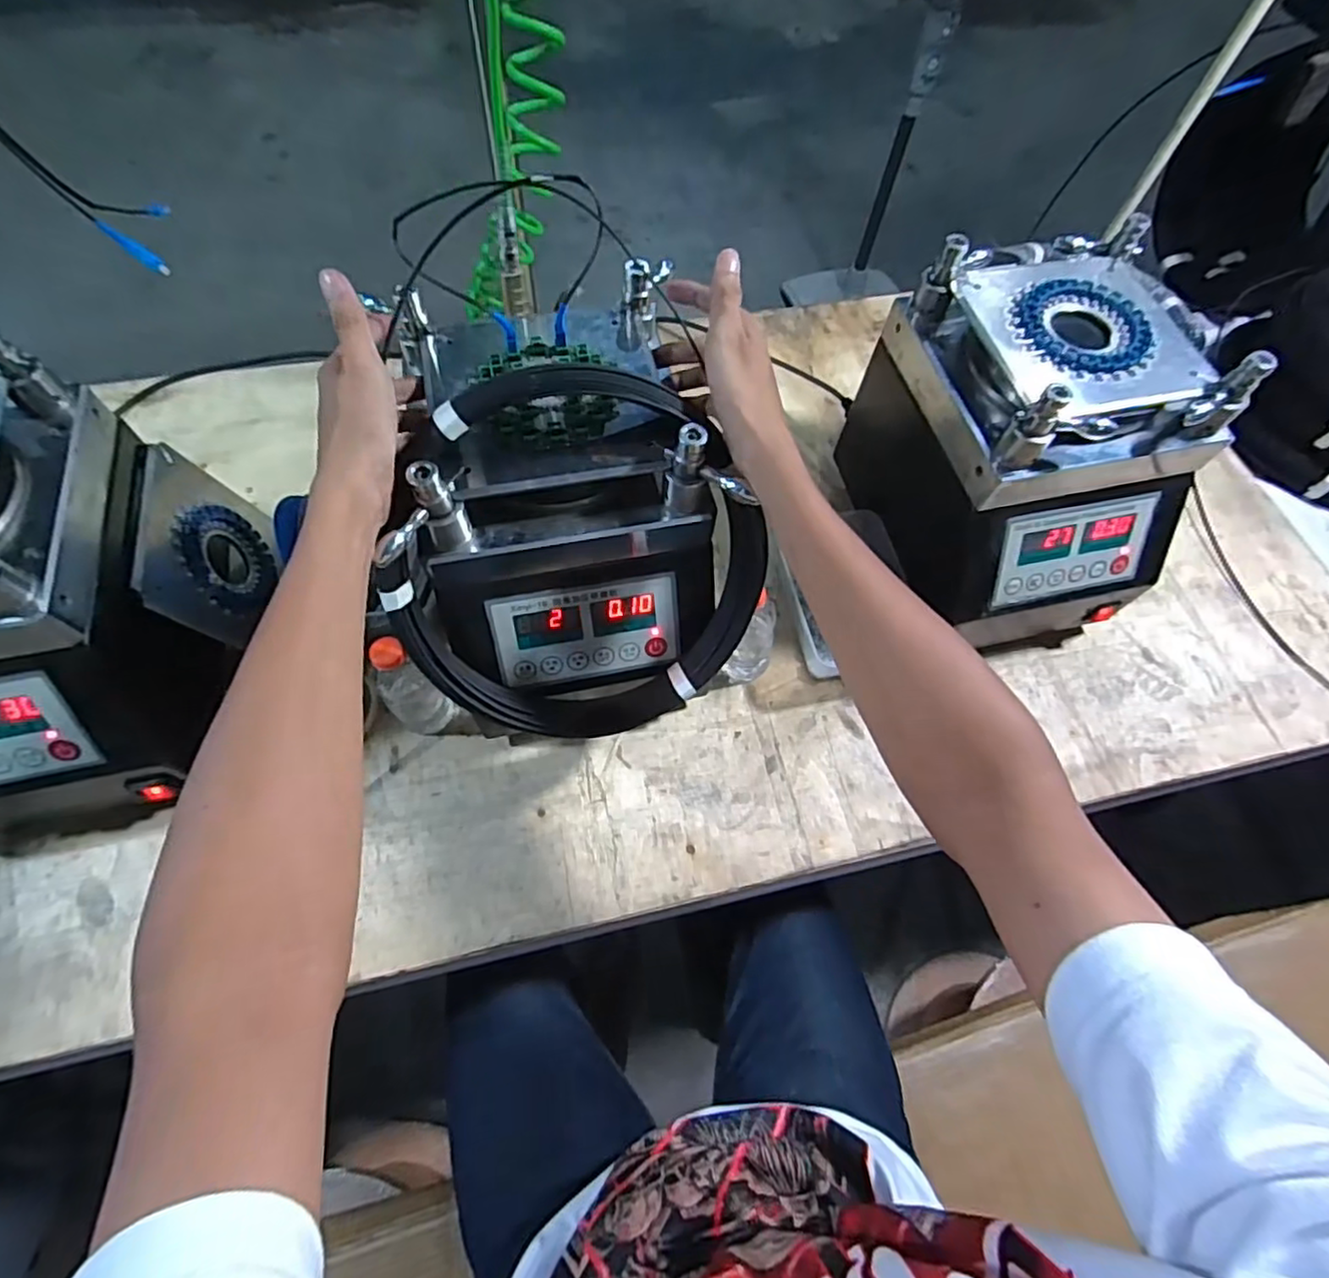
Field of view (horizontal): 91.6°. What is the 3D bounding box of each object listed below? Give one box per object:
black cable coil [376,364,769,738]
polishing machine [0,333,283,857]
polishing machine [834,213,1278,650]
[{"bbox_3d":[-0.060,-0.050,0.478,0.274,0.037,0.271,-6,117,-13],"label":"black cable coil"},{"bbox_3d":[-0.511,-0.024,0.522,0.231,0.282,0.298,-6,64,-6],"label":"polishing machine"},{"bbox_3d":[0.343,-0.170,0.637,0.213,0.279,0.272,-11,65,-8],"label":"polishing machine"}]

